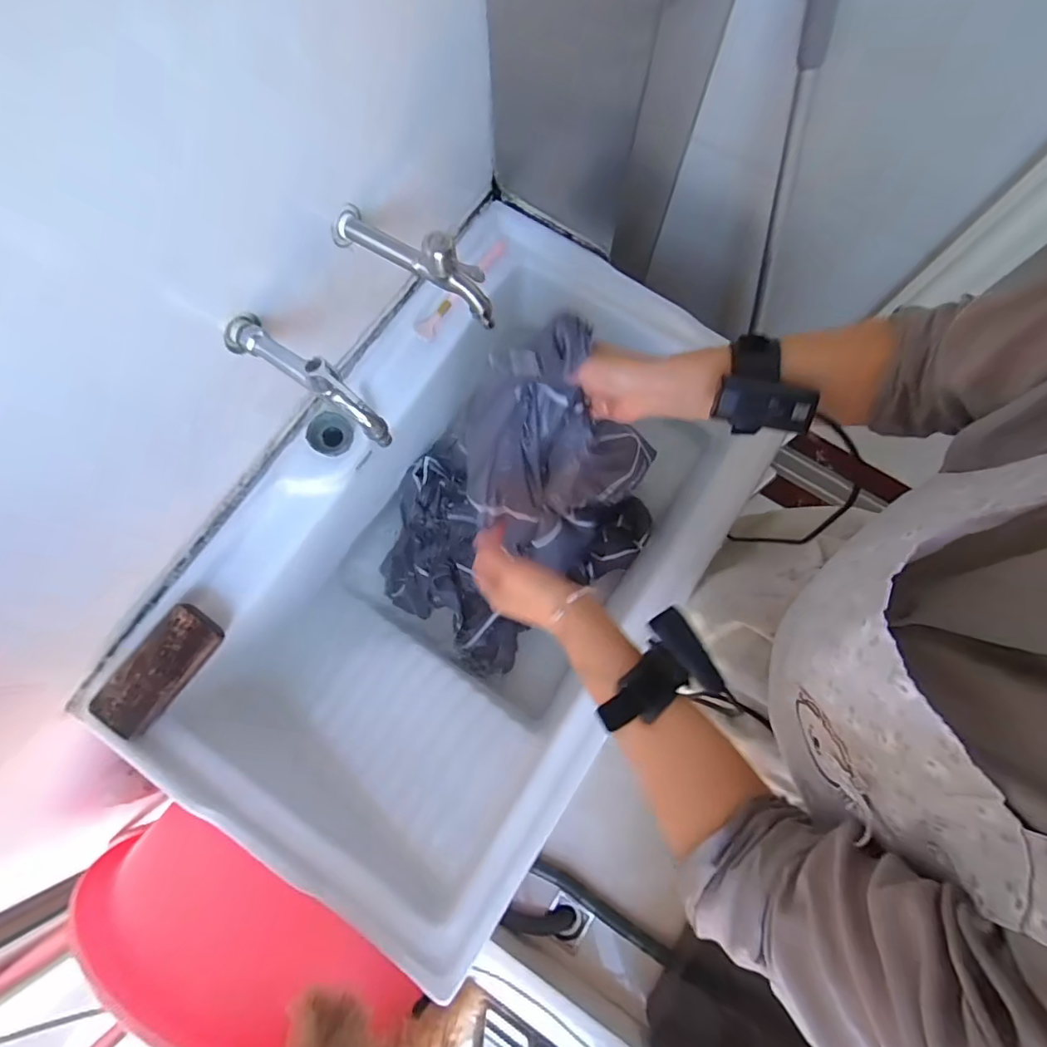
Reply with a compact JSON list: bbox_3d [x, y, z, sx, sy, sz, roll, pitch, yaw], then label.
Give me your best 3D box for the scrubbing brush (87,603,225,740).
[{"bbox_3d":[-0.395,0.158,0.544,0.065,0.018,0.139,36,79,8],"label":"scrubbing brush"}]

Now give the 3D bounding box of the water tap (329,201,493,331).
[{"bbox_3d":[-0.111,-0.257,0.479,0.179,0.076,0.033,36,79,8],"label":"water tap"}]

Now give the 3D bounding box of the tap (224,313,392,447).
[{"bbox_3d":[-0.199,-0.136,0.476,0.166,0.053,0.033,31,78,7],"label":"tap"}]

